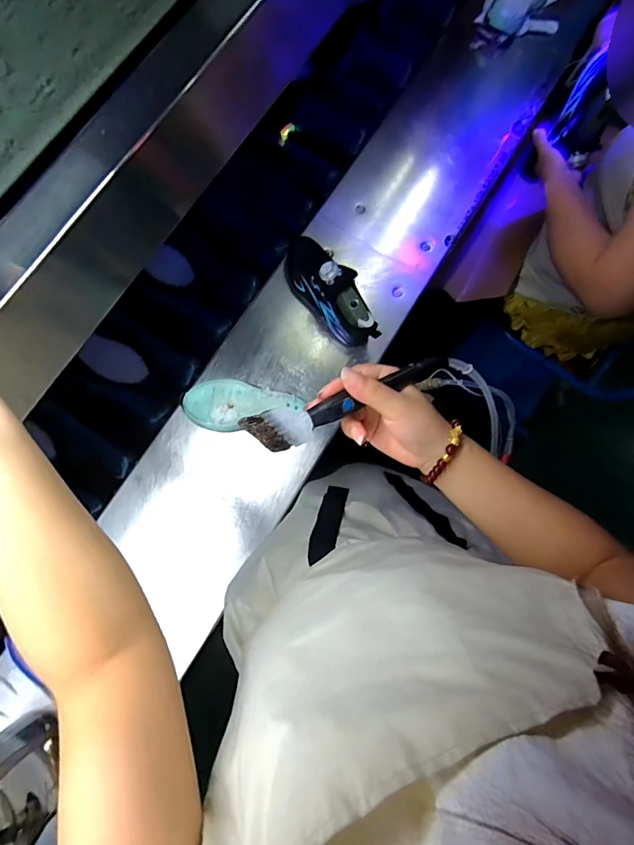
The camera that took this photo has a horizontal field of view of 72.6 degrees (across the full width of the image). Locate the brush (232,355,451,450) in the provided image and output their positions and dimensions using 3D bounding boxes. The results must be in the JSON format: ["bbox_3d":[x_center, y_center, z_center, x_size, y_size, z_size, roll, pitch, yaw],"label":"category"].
[{"bbox_3d":[0.028,-0.017,0.347,0.173,0.017,0.030,-21,79,-11],"label":"brush"}]

